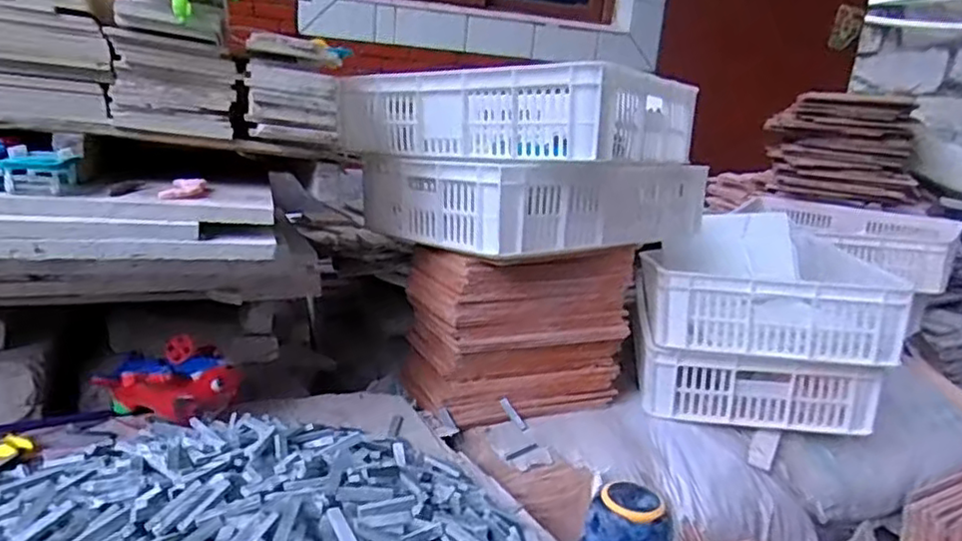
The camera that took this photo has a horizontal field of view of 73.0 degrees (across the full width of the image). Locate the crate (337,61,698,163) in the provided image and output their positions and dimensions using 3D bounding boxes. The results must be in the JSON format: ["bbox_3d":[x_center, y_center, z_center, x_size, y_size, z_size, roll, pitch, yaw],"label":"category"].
[{"bbox_3d":[0.076,-0.275,1.144,0.471,0.146,0.408,18,21,38],"label":"crate"}]

